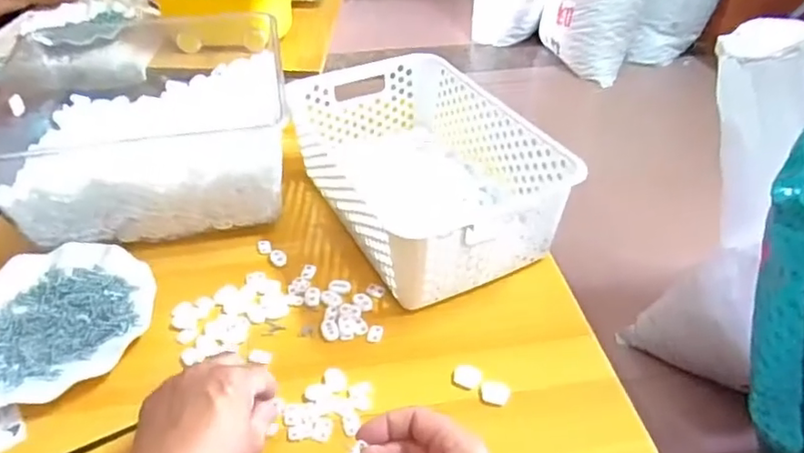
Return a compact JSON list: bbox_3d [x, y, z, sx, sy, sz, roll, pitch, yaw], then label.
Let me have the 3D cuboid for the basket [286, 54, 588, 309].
[{"bbox_3d":[0.020,-0.067,0.647,0.198,0.099,0.304,-18,43,-20],"label":"basket"}]

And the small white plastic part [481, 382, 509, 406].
[{"bbox_3d":[0.077,0.139,0.495,0.023,0.009,0.016,13,42,14],"label":"small white plastic part"}]

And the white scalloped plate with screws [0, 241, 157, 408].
[{"bbox_3d":[-0.328,0.083,0.546,0.173,0.017,0.179,0,40,0],"label":"white scalloped plate with screws"}]

